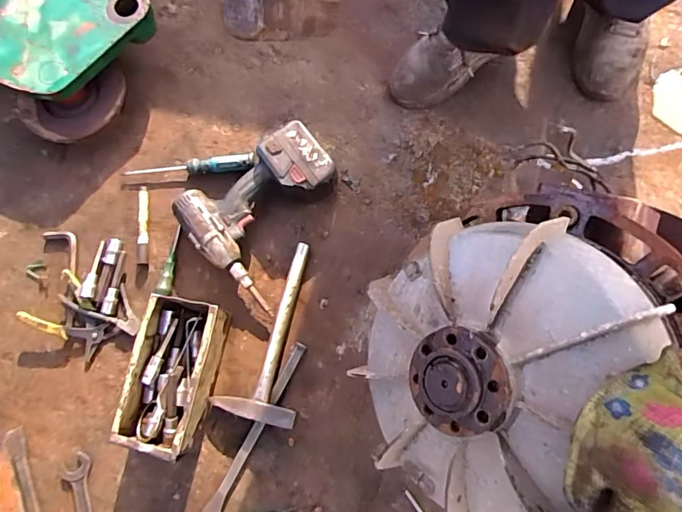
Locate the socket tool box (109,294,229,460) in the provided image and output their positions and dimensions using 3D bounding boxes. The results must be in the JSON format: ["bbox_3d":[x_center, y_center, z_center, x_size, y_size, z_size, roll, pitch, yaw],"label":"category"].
[{"bbox_3d":[-0.244,0.169,0.703,0.109,0.078,0.214,10,76,5],"label":"socket tool box"}]

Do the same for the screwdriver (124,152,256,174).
[{"bbox_3d":[-0.251,-0.149,0.803,0.214,0.022,0.034,-6,75,2],"label":"screwdriver"}]

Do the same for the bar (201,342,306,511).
[{"bbox_3d":[-0.126,0.260,0.708,0.024,0.017,0.286,29,80,7],"label":"bar"}]

